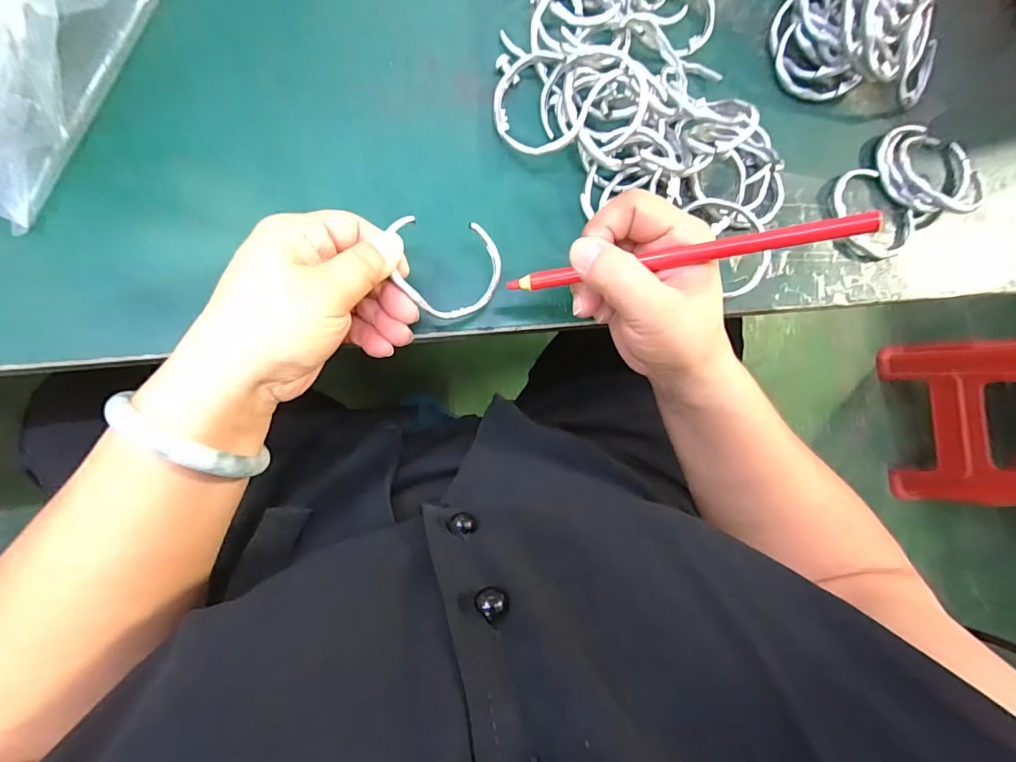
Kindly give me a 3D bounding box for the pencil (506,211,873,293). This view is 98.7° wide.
[{"bbox_3d":[0.078,-0.060,0.211,0.162,0.009,0.010,-6,85,19],"label":"pencil"}]

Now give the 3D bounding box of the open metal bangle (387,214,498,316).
[{"bbox_3d":[-0.033,-0.063,0.246,0.063,0.005,0.054,0,88,-23],"label":"open metal bangle"}]

